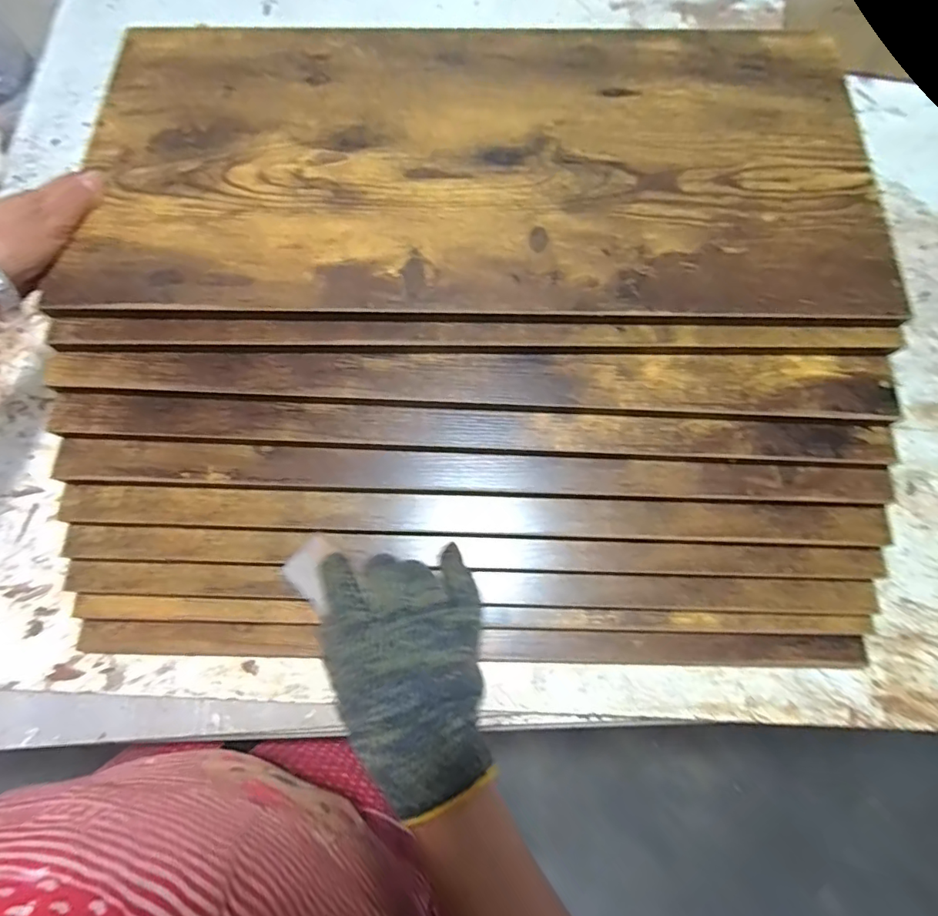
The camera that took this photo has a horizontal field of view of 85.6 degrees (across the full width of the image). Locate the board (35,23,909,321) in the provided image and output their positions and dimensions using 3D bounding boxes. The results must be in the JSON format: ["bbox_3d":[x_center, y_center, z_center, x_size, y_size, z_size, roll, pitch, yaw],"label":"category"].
[{"bbox_3d":[0.007,-0.233,0.383,0.564,0.008,0.266,2,72,1],"label":"board"}]

